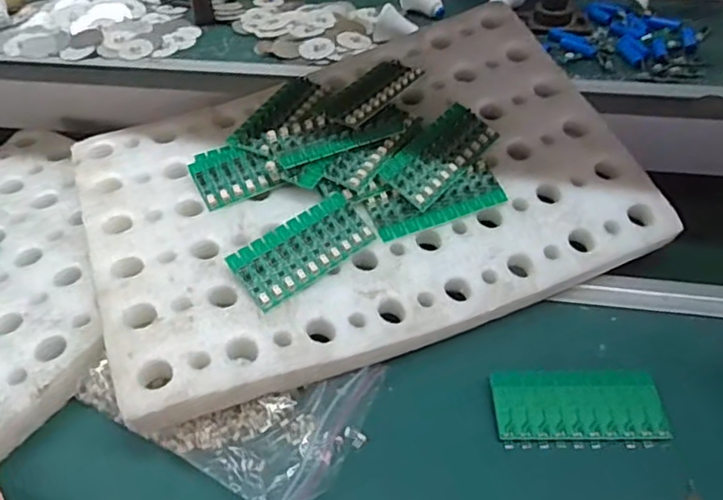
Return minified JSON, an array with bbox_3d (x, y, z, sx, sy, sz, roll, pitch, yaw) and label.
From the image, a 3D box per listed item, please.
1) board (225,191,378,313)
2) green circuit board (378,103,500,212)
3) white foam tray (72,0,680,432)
[{"bbox_3d":[-0.053,-0.003,0.560,0.137,0.006,0.061,-35,81,-30],"label":"board"},{"bbox_3d":[0.083,-0.101,0.626,0.062,0.009,0.134,40,64,10],"label":"green circuit board"},{"bbox_3d":[0.002,-0.075,0.620,0.543,0.061,0.374,-18,57,-14],"label":"white foam tray"}]

